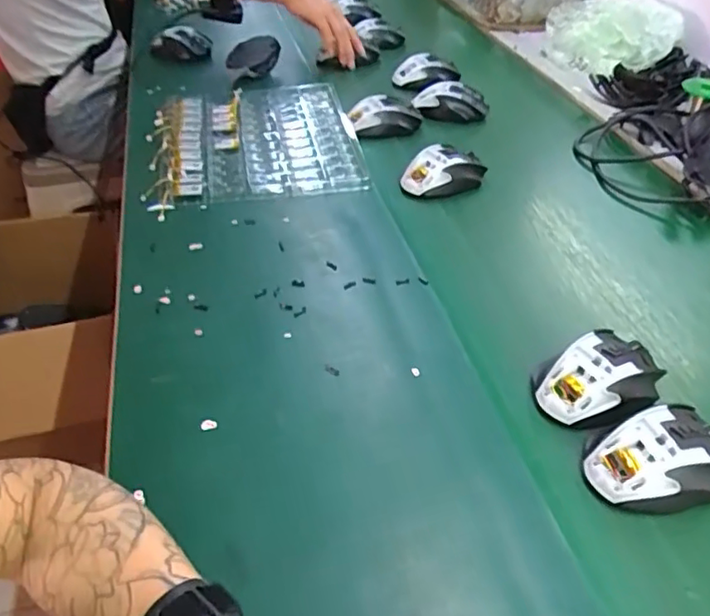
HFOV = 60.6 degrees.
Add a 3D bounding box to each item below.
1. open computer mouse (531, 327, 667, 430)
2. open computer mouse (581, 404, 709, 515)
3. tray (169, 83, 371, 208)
[{"bbox_3d":[0.203,0.058,0.505,0.107,0.038,0.081,-21,46,-24],"label":"open computer mouse"},{"bbox_3d":[0.228,0.106,0.448,0.114,0.035,0.077,-9,42,-12],"label":"open computer mouse"},{"bbox_3d":[-0.128,-0.233,0.835,0.241,0.030,0.310,-7,42,-10],"label":"tray"}]

